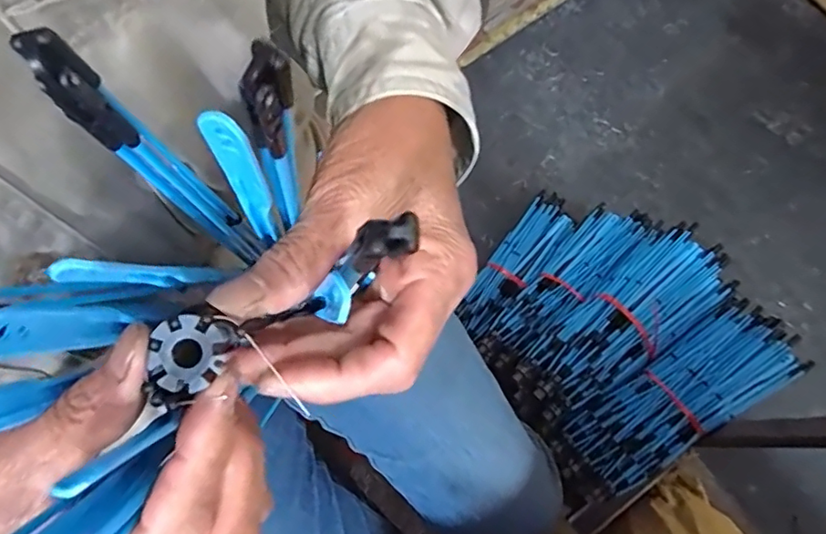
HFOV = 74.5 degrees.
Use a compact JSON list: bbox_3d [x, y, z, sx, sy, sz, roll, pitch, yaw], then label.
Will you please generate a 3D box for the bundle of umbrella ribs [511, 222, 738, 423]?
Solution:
[{"bbox_3d":[0.279,0.075,0.729,0.319,0.052,0.120,-37,75,-9],"label":"bundle of umbrella ribs"}]

